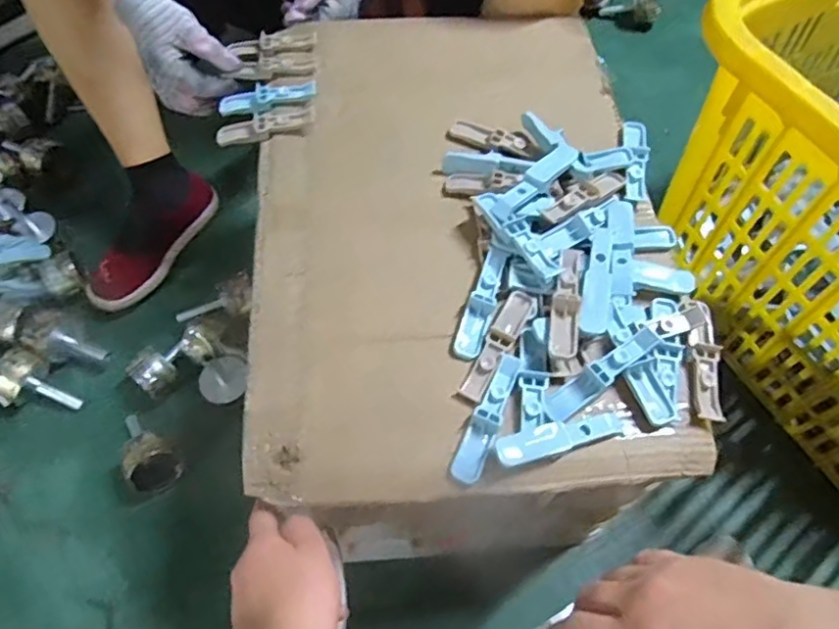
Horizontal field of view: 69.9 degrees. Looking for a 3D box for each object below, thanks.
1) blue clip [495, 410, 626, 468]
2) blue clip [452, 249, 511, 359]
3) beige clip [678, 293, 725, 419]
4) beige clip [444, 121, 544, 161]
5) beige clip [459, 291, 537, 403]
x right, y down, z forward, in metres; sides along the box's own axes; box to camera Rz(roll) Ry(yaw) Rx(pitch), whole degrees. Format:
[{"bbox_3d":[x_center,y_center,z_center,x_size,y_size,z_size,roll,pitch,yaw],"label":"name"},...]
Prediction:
[{"bbox_3d":[0.099,0.084,0.415,0.094,0.019,0.024,-14,62,-7],"label":"blue clip"},{"bbox_3d":[0.050,-0.010,0.478,0.021,0.008,0.100,18,63,9],"label":"blue clip"},{"bbox_3d":[0.221,0.032,0.462,0.024,0.014,0.101,2,62,1],"label":"beige clip"},{"bbox_3d":[0.071,-0.167,0.571,0.091,0.014,0.027,22,64,12],"label":"beige clip"},{"bbox_3d":[0.060,0.021,0.459,0.021,0.014,0.100,29,65,15],"label":"beige clip"}]

